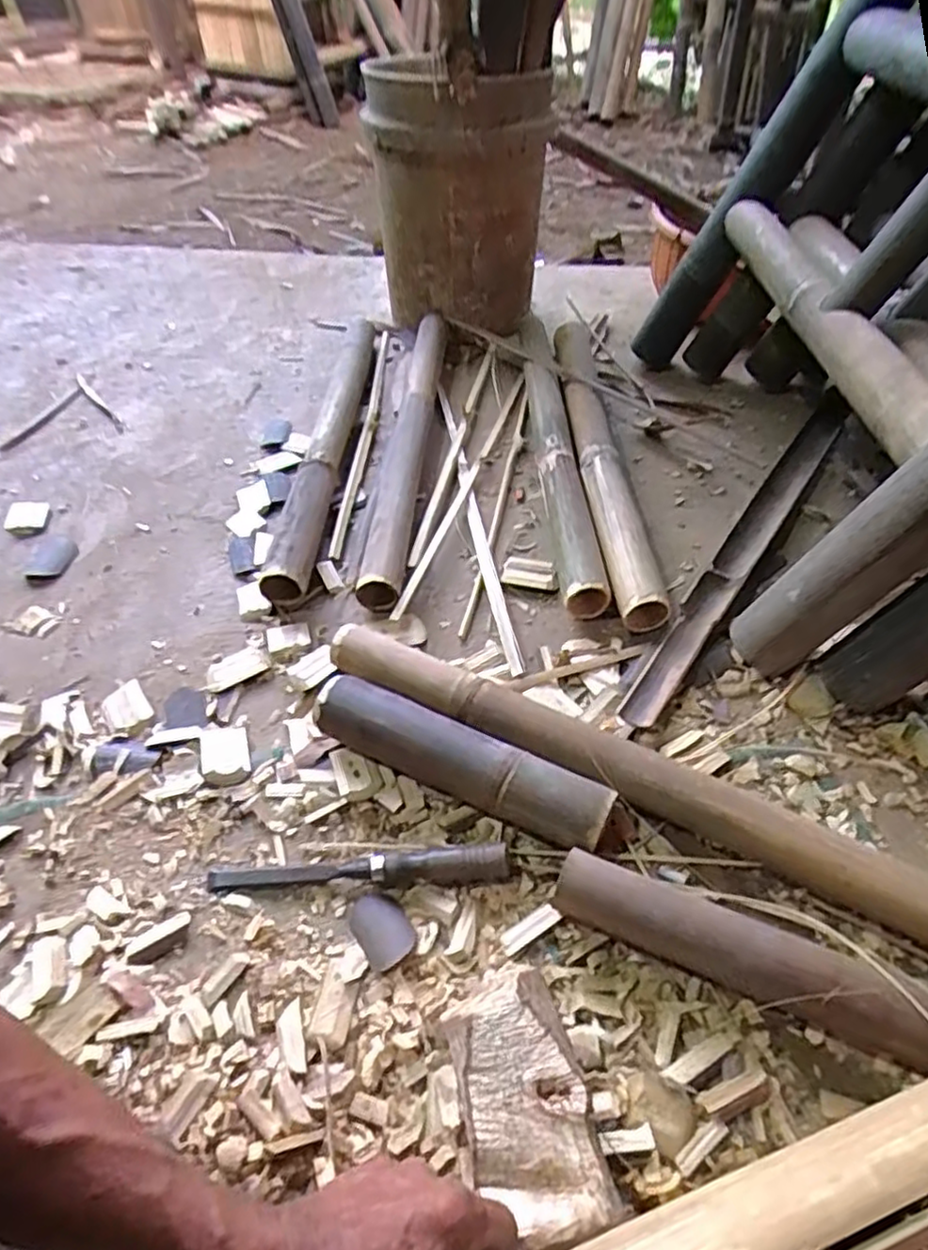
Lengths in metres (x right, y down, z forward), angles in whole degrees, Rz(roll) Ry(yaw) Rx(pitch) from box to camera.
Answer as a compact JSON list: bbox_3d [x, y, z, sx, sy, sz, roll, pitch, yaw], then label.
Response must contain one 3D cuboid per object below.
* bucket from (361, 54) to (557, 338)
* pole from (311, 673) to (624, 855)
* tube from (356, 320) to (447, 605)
[{"bbox_3d":[-0.011,-0.669,1.093,0.271,0.359,0.267,2,48,3],"label":"bucket"},{"bbox_3d":[-0.004,0.119,0.593,0.261,0.064,0.053,21,52,20],"label":"pole"},{"bbox_3d":[-0.079,-0.265,0.960,0.057,0.047,0.646,2,48,3],"label":"tube"}]

